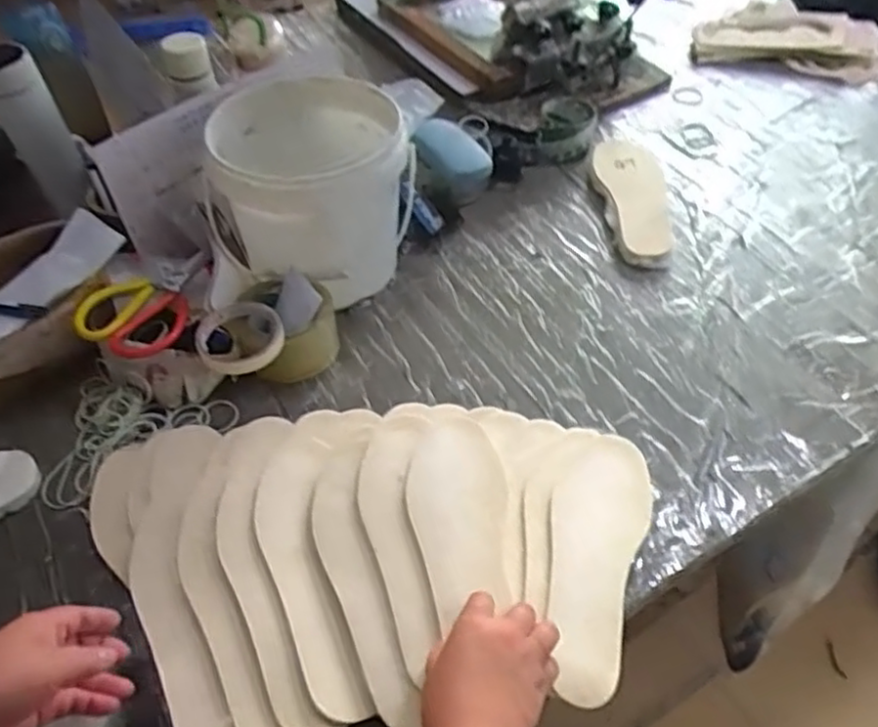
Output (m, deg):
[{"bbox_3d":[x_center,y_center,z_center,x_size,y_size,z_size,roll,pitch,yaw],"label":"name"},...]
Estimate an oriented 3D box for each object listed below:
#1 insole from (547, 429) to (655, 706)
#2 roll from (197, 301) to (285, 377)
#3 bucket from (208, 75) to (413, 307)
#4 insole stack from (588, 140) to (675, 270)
[{"bbox_3d":[0.139,0.165,0.625,0.084,0.020,0.262,10,45,12],"label":"insole"},{"bbox_3d":[-0.205,-0.024,0.734,0.086,0.034,0.078,-19,51,-12],"label":"roll"},{"bbox_3d":[-0.135,-0.192,0.833,0.202,0.219,0.216,0,50,0],"label":"bucket"},{"bbox_3d":[0.273,-0.235,0.993,0.095,0.023,0.274,-3,50,1],"label":"insole stack"}]

